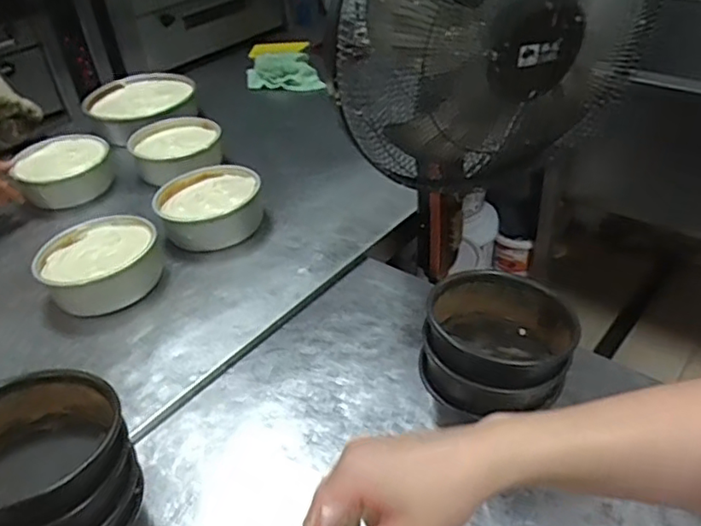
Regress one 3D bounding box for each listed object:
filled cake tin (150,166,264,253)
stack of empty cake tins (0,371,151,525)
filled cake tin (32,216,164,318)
[{"bbox_3d":[-0.245,-0.097,1.089,0.176,0.076,0.180,-3,37,3],"label":"filled cake tin"},{"bbox_3d":[-0.291,0.226,0.612,0.164,0.182,0.158,-29,43,-28],"label":"stack of empty cake tins"},{"bbox_3d":[-0.403,0.000,1.004,0.188,0.065,0.175,-28,43,-27],"label":"filled cake tin"}]

